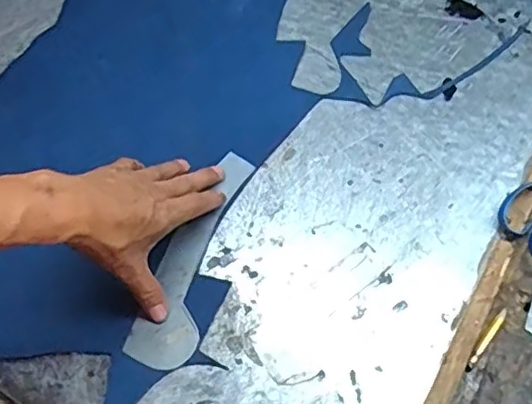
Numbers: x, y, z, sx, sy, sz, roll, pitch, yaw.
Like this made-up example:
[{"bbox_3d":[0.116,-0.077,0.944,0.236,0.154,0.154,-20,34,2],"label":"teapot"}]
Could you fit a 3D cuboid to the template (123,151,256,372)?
[{"bbox_3d":[-0.063,0.044,0.527,0.052,0.010,0.207,11,61,12],"label":"template"}]

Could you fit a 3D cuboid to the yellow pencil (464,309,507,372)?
[{"bbox_3d":[0.179,0.111,0.489,0.008,0.008,0.062,33,73,20],"label":"yellow pencil"}]

